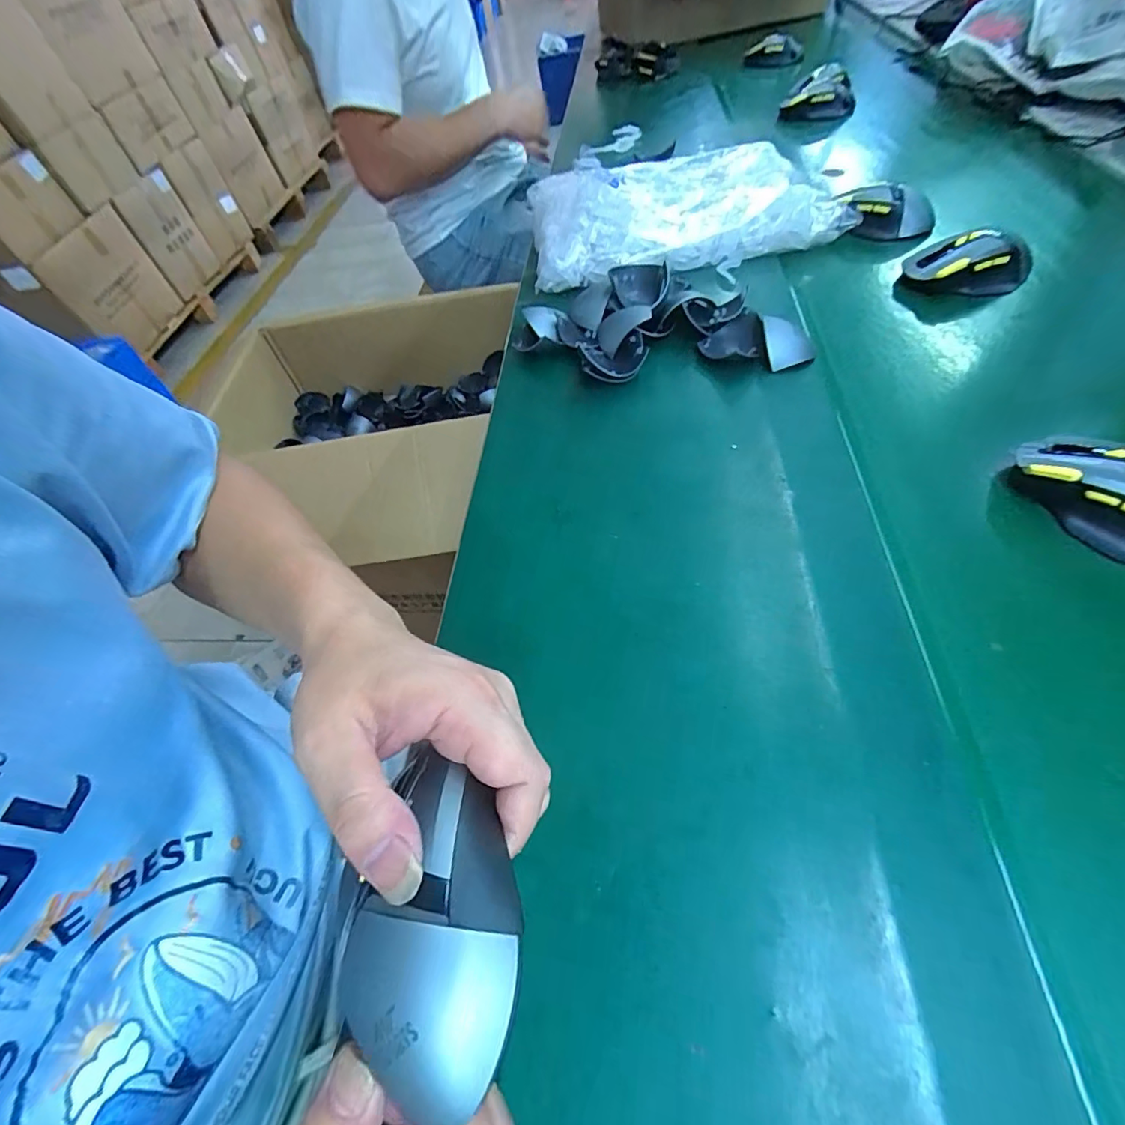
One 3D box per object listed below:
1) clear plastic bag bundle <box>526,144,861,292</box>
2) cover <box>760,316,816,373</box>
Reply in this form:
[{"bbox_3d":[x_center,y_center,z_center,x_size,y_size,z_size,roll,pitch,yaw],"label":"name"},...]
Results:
[{"bbox_3d":[0.135,-0.434,0.606,0.354,0.057,0.252,-4,54,8],"label":"clear plastic bag bundle"},{"bbox_3d":[0.198,-0.195,0.448,0.040,0.018,0.052,-6,63,-16],"label":"cover"}]

